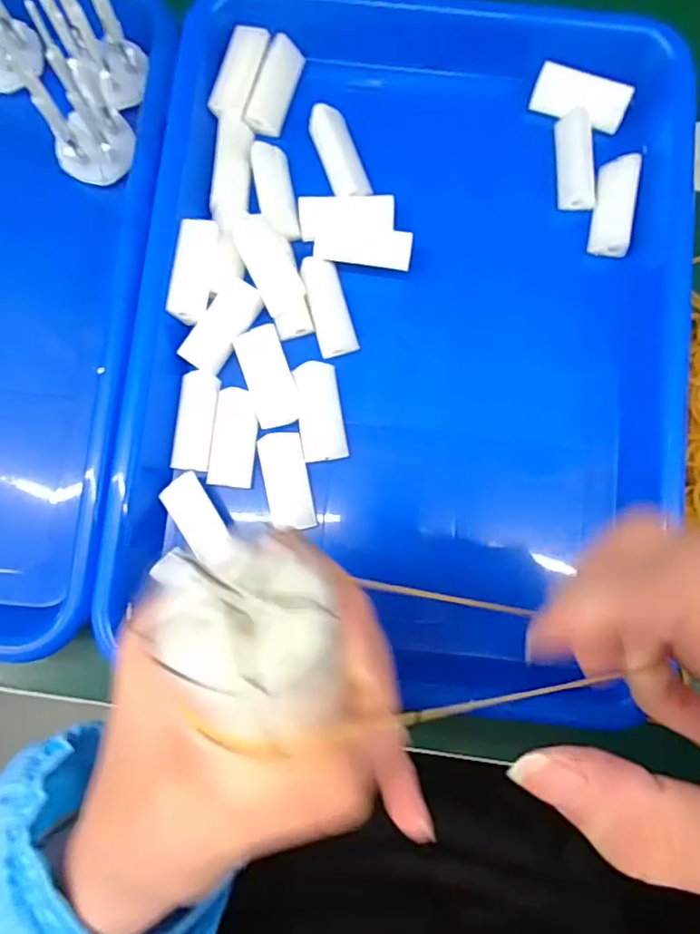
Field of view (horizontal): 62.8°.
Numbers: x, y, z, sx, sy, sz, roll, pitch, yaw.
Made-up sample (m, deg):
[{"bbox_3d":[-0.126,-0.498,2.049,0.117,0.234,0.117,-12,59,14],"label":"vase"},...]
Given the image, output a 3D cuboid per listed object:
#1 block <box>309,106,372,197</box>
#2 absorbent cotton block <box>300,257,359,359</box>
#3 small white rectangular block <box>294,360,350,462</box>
[{"bbox_3d":[-0.005,-0.154,0.282,0.018,0.012,0.046,-22,83,-3],"label":"block"},{"bbox_3d":[-0.010,-0.077,0.275,0.019,0.011,0.046,-15,83,-2],"label":"absorbent cotton block"},{"bbox_3d":[-0.014,-0.026,0.272,0.021,0.007,0.046,-9,82,-1],"label":"small white rectangular block"}]

